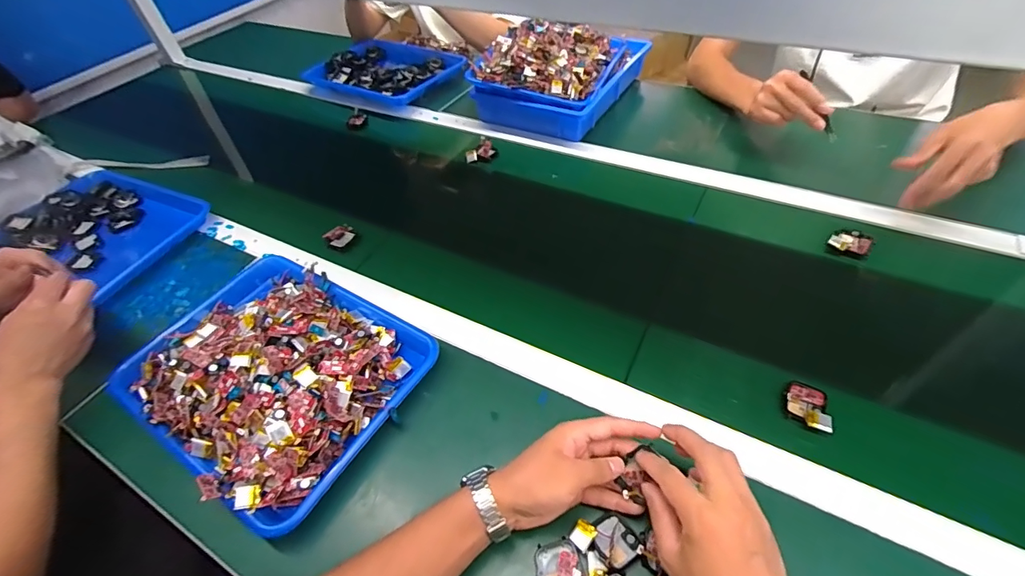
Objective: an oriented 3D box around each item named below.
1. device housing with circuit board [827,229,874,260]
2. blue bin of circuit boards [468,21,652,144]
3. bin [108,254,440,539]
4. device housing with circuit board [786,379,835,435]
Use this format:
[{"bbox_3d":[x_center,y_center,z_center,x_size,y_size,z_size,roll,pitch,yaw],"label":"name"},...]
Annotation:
[{"bbox_3d":[0.460,-0.061,0.622,0.049,0.011,0.045,31,58,28],"label":"device housing with circuit board"},{"bbox_3d":[0.099,-0.445,0.929,0.248,0.109,0.325,22,55,23],"label":"blue bin of circuit boards"},{"bbox_3d":[-0.286,0.083,0.535,0.338,0.061,0.262,22,55,23],"label":"bin"},{"bbox_3d":[0.308,0.121,0.474,0.042,0.010,0.054,15,52,18],"label":"device housing with circuit board"}]

